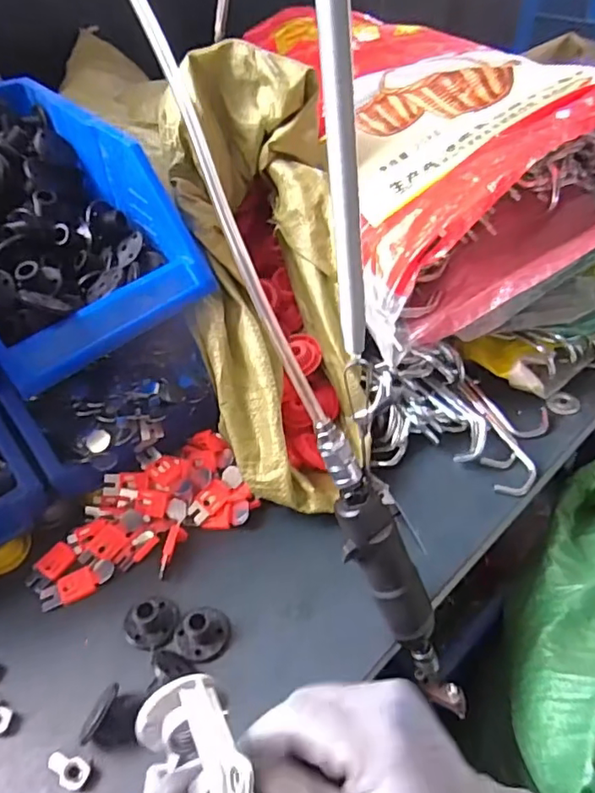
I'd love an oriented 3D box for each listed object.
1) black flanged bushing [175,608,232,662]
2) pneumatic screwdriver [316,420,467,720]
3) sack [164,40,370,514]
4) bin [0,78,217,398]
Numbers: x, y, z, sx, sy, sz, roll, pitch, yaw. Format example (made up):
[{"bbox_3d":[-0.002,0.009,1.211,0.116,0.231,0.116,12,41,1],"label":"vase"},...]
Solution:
[{"bbox_3d":[-0.079,0.191,0.450,0.044,0.028,0.043,-1,44,1],"label":"black flanged bushing"},{"bbox_3d":[0.070,0.140,0.420,0.048,0.277,0.033,-37,24,-31],"label":"pneumatic screwdriver"},{"bbox_3d":[-0.035,-0.112,0.568,0.172,0.160,0.450,-4,81,-3],"label":"sack"},{"bbox_3d":[-0.264,-0.177,0.526,0.195,0.127,0.330,-33,52,-29],"label":"bin"}]

